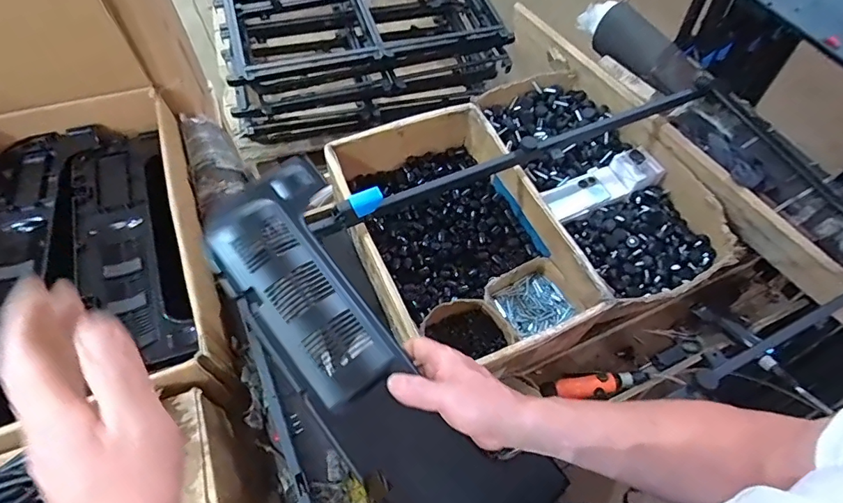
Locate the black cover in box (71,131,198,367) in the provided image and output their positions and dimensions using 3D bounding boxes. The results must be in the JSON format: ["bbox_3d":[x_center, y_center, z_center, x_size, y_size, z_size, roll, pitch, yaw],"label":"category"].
[{"bbox_3d":[-0.490,-0.024,0.788,0.158,0.038,0.494,-21,63,-14],"label":"black cover in box"}]

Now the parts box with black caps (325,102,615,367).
[{"bbox_3d":[0.052,-0.037,0.909,0.338,0.158,0.532,-20,63,-14],"label":"parts box with black caps"}]

